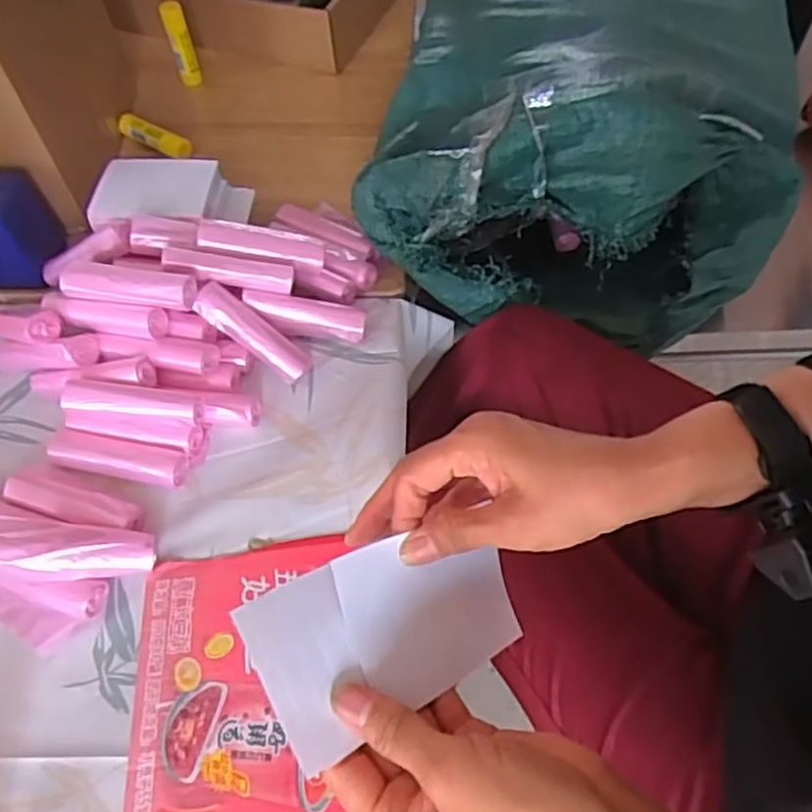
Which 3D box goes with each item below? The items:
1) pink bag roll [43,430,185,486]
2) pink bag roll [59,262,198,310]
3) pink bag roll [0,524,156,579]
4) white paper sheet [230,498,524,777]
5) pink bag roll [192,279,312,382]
[{"bbox_3d":[-0.253,0.044,0.618,0.134,0.021,0.033,10,57,12],"label":"pink bag roll"},{"bbox_3d":[-0.246,-0.106,0.629,0.123,0.024,0.026,7,57,7],"label":"pink bag roll"},{"bbox_3d":[-0.259,0.109,0.543,0.128,0.023,0.035,4,52,-21],"label":"pink bag roll"},{"bbox_3d":[-0.005,0.108,0.359,0.145,0.008,0.076,-17,80,-36],"label":"white paper sheet"},{"bbox_3d":[-0.140,-0.067,0.656,0.116,0.022,0.033,38,62,-6],"label":"pink bag roll"}]

